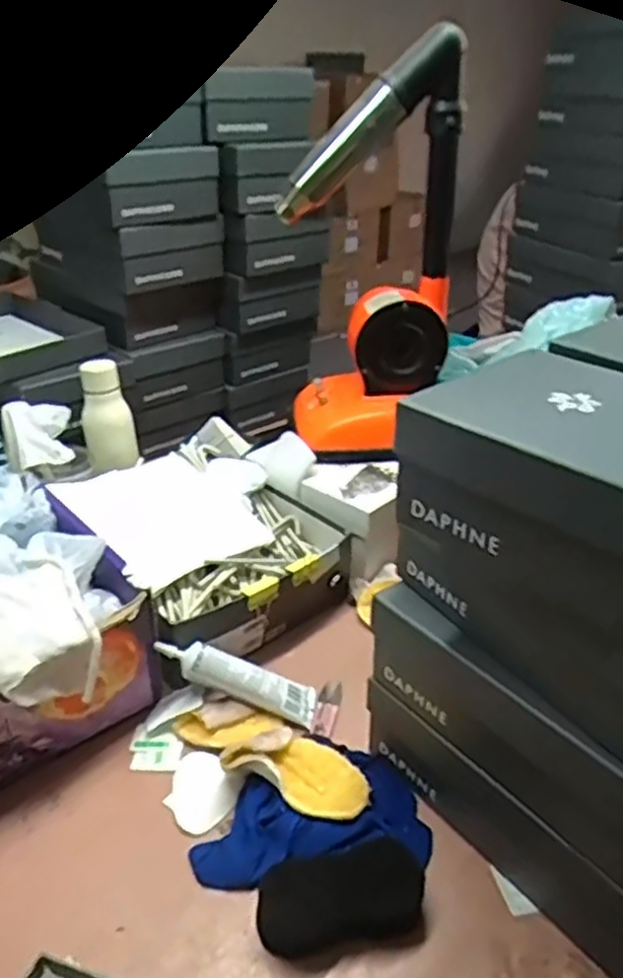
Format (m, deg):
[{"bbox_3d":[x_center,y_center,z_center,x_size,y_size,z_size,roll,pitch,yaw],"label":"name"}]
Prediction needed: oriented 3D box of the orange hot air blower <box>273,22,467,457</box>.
[{"bbox_3d":[0.067,-0.268,0.874,0.201,0.455,0.206,5,31,8],"label":"orange hot air blower"}]

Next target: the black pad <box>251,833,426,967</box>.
[{"bbox_3d":[0.024,0.321,0.575,0.128,0.031,0.068,-4,31,-7],"label":"black pad"}]

